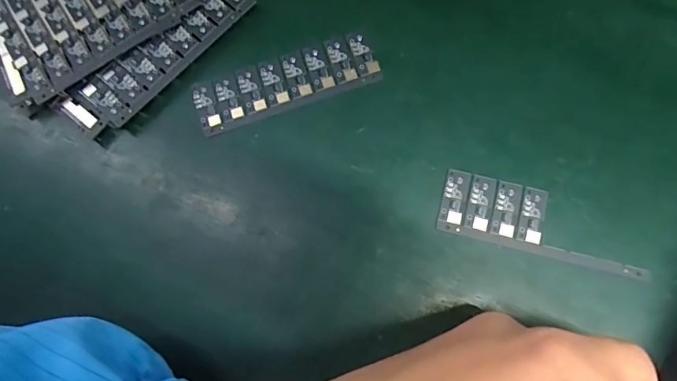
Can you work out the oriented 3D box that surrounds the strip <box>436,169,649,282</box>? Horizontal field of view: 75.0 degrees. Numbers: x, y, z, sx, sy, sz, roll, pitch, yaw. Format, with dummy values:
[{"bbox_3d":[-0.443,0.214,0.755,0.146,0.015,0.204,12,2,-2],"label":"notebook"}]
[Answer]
[{"bbox_3d":[0.094,0.015,0.206,0.091,0.004,0.030,14,78,5],"label":"strip"}]

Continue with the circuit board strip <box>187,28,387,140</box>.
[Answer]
[{"bbox_3d":[-0.027,-0.055,0.230,0.094,0.010,0.029,-19,78,-2],"label":"circuit board strip"}]

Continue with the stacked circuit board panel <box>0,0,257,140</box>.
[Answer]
[{"bbox_3d":[-0.135,-0.104,0.240,0.136,0.027,0.117,43,77,15],"label":"stacked circuit board panel"}]

